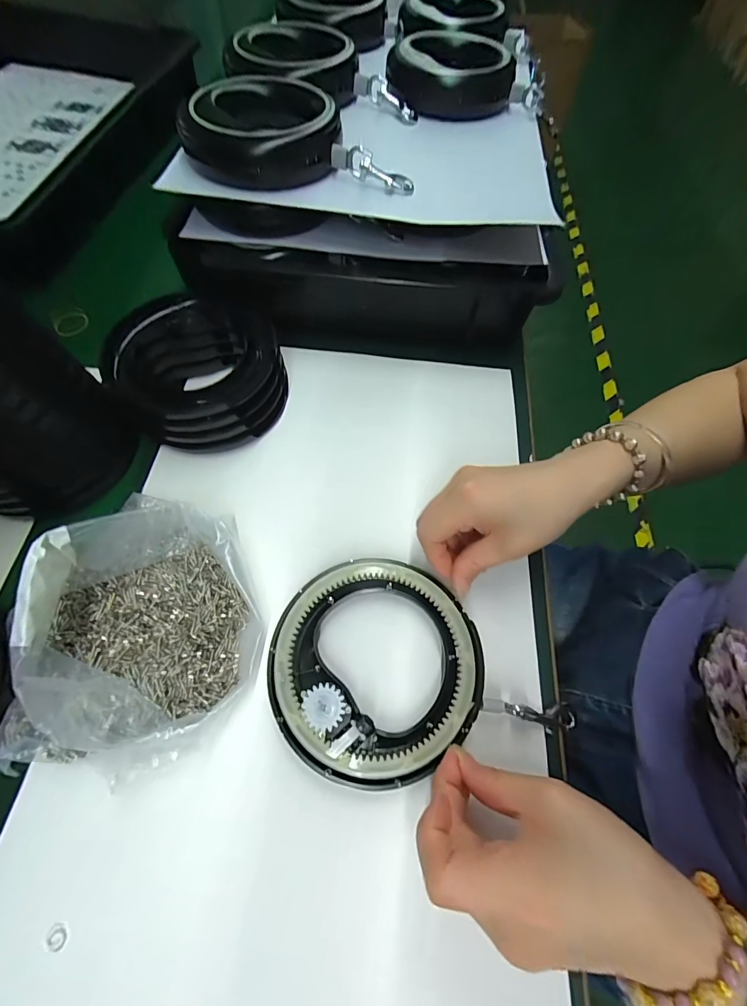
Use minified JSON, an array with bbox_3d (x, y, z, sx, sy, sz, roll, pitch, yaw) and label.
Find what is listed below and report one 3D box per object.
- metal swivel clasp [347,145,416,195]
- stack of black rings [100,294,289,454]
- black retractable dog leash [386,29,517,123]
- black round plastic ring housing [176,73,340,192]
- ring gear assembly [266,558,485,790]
[{"bbox_3d":[0.005,-0.273,0.331,0.058,0.021,0.015,17,60,-16],"label":"metal swivel clasp"},{"bbox_3d":[-0.144,-0.107,0.329,0.125,0.076,0.122,15,64,7],"label":"stack of black rings"},{"bbox_3d":[0.076,-0.448,0.412,0.121,0.036,0.125,-1,62,-3],"label":"black retractable dog leash"},{"bbox_3d":[-0.095,-0.315,0.333,0.123,0.035,0.121,-15,64,-8],"label":"black round plastic ring housing"},{"bbox_3d":[0.000,0.100,0.251,0.130,0.016,0.127,1,62,-2],"label":"ring gear assembly"}]

